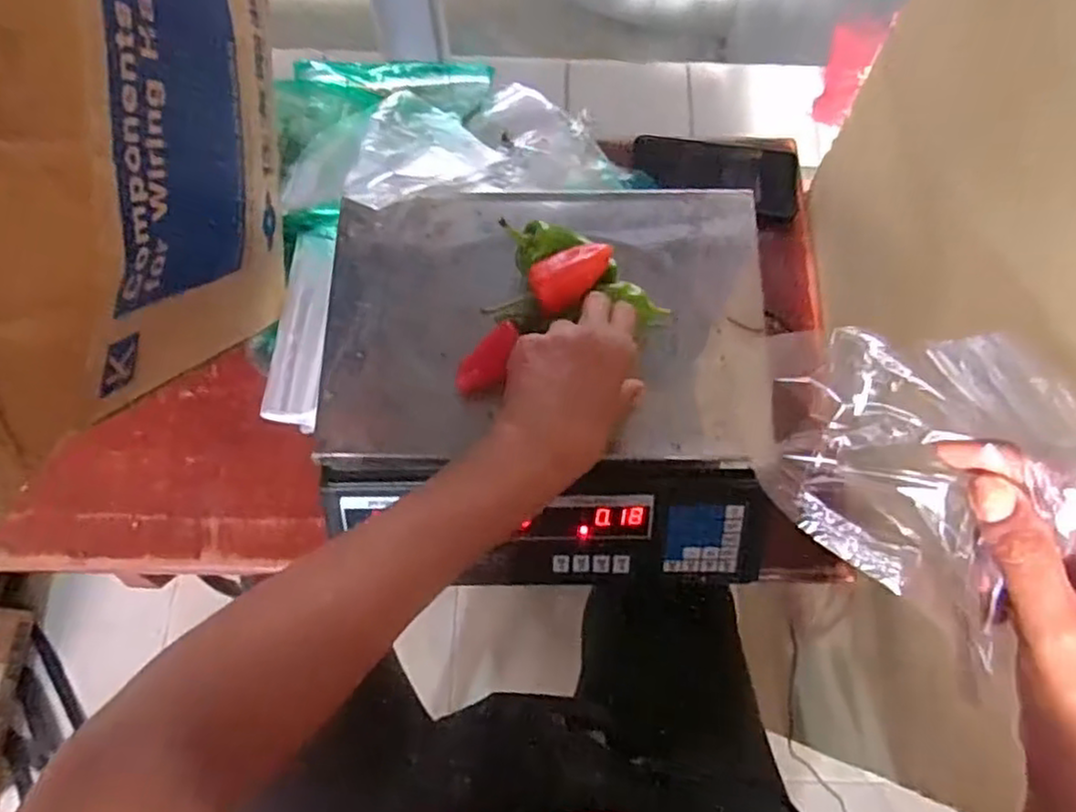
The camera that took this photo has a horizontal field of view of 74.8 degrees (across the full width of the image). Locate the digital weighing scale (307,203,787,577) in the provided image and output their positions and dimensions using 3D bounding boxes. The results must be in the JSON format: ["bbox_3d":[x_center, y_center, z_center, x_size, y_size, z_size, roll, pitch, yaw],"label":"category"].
[{"bbox_3d":[0.007,-0.013,0.574,0.333,0.118,0.300,0,73,-1],"label":"digital weighing scale"}]

